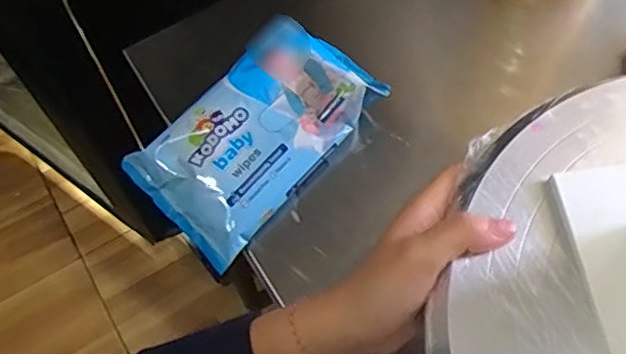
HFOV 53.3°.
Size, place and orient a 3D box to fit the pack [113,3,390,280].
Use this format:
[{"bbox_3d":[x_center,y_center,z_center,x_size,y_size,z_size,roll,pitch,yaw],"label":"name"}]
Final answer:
[{"bbox_3d":[-0.040,-0.034,0.454,0.102,0.042,0.175,40,71,20],"label":"pack"}]

